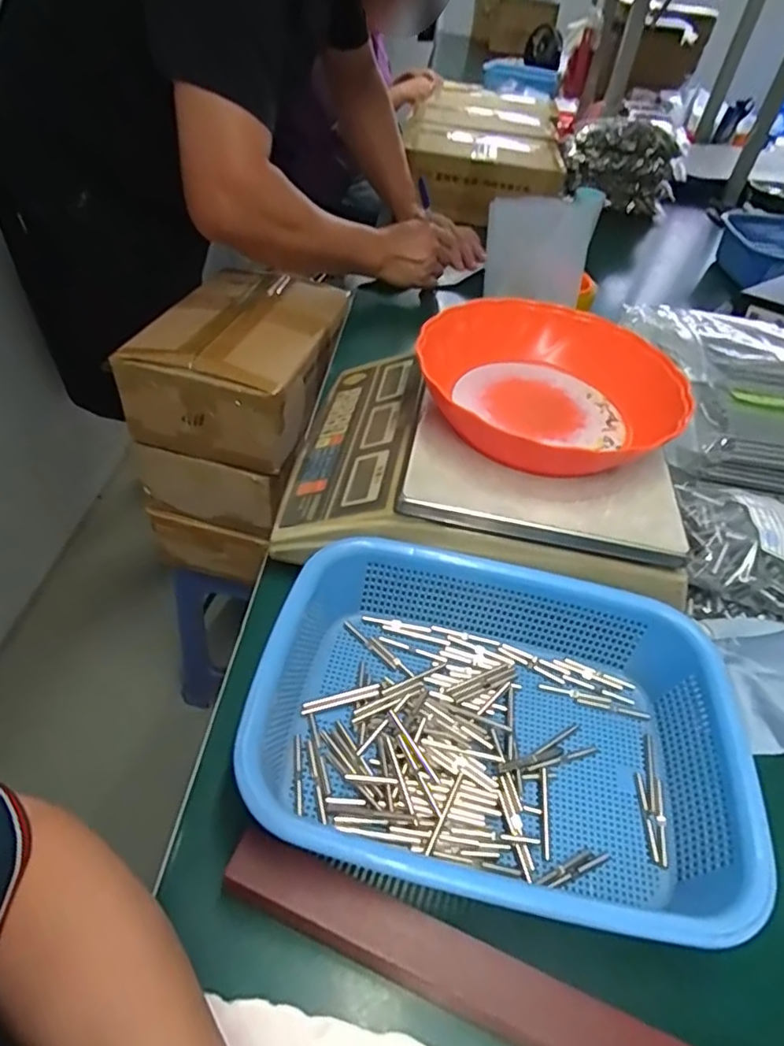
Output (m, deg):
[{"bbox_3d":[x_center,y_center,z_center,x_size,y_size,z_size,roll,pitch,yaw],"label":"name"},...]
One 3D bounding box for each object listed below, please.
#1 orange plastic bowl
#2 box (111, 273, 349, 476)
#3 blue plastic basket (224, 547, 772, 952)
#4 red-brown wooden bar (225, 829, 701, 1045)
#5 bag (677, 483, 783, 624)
[{"bbox_3d":[0.124,-0.106,0.472,0.206,0.058,0.183,36,52,25],"label":"orange plastic bowl"},{"bbox_3d":[-0.184,-0.217,0.753,0.203,0.119,0.287,14,46,6],"label":"box"},{"bbox_3d":[0.060,0.124,0.371,0.285,0.070,0.208,12,46,4],"label":"blue plastic basket"},{"bbox_3d":[0.061,0.236,0.283,0.310,0.033,0.033,20,47,12],"label":"red-brown wooden bar"},{"bbox_3d":[0.318,0.027,0.484,0.155,0.062,0.121,9,46,2],"label":"bag"}]

